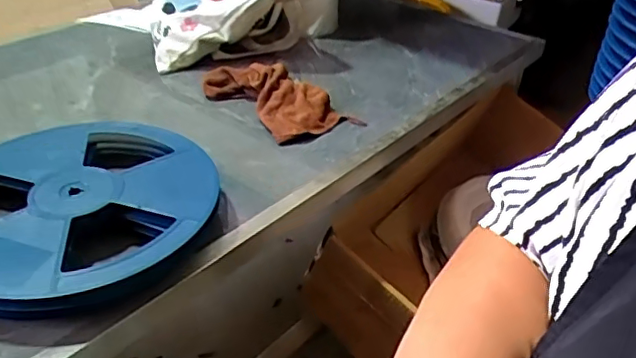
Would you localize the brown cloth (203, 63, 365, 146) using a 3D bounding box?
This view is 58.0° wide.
[{"bbox_3d":[-0.070,-0.141,0.957,0.144,0.053,0.263,-26,43,-34],"label":"brown cloth"}]

